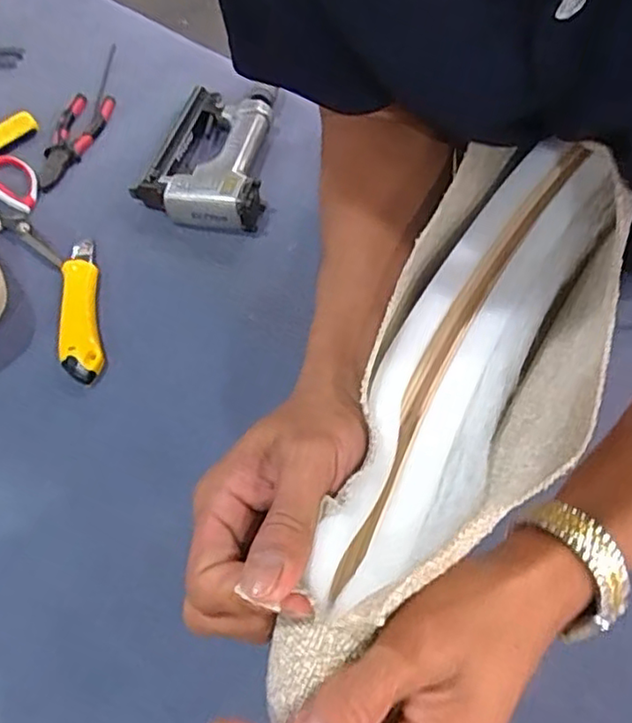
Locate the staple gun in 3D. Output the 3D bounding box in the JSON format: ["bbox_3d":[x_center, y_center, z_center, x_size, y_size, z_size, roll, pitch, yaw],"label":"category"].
[{"bbox_3d":[-0.110,-0.229,0.687,0.129,0.043,0.207,5,58,8],"label":"staple gun"}]

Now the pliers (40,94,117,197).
[{"bbox_3d":[-0.278,-0.251,0.724,0.051,0.013,0.156,10,59,10],"label":"pliers"}]

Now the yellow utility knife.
[{"bbox_3d":[-0.222,-0.052,0.598,0.036,0.017,0.163,-13,58,-4],"label":"yellow utility knife"}]

